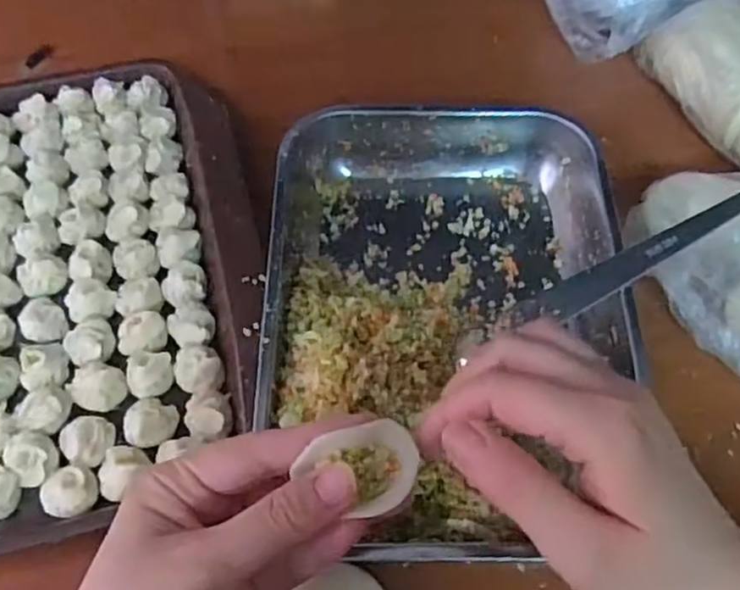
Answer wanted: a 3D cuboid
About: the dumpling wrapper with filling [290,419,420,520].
[{"bbox_3d":[-0.002,0.065,0.252,0.043,0.013,0.030,-16,64,-12],"label":"dumpling wrapper with filling"}]

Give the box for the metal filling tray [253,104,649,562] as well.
[{"bbox_3d":[0.038,0.005,0.361,0.182,0.043,0.251,2,61,-3],"label":"metal filling tray"}]

